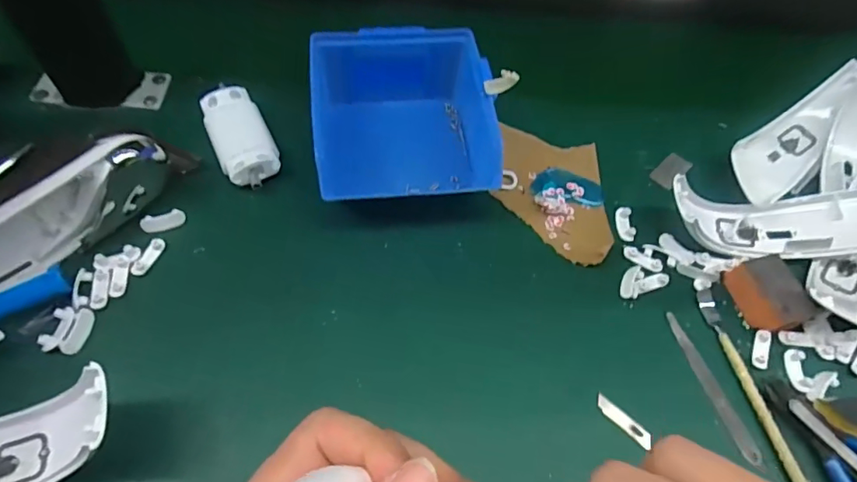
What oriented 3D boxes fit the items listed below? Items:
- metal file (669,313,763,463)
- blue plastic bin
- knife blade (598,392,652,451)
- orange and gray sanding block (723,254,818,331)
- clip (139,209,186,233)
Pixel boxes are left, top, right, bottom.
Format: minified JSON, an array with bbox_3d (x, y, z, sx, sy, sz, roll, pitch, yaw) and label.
[{"bbox_3d":[0.178,0.090,0.322,0.011,0.004,0.096,-11,60,-12],"label":"metal file"},{"bbox_3d":[-0.015,-0.097,0.382,0.138,0.065,0.114,-7,59,-9],"label":"blue plastic bin"},{"bbox_3d":[0.116,0.107,0.305,0.036,0.004,0.010,40,71,17],"label":"knife blade"},{"bbox_3d":[0.227,0.036,0.341,0.031,0.025,0.047,-8,59,-10],"label":"orange and gray sanding block"},{"bbox_3d":[-0.181,-0.014,0.349,0.027,0.004,0.015,-20,62,-16],"label":"clip"}]

